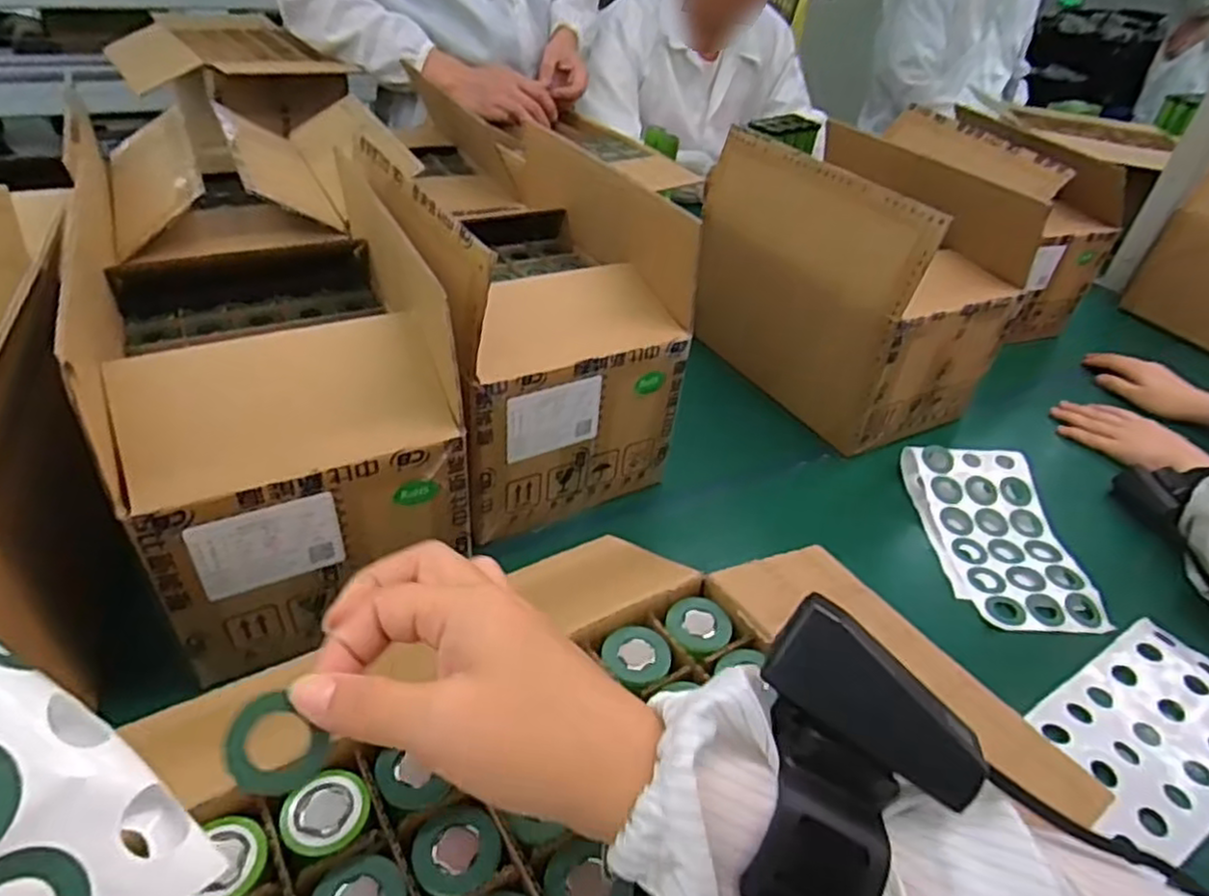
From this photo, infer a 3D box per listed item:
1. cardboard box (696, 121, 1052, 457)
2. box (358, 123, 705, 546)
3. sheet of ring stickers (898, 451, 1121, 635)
[{"bbox_3d":[0.247,-0.179,0.760,0.170,0.225,0.299,-21,45,-30],"label":"cardboard box"},{"bbox_3d":[-0.092,-0.138,0.666,0.196,0.231,0.350,-14,42,-23],"label":"box"},{"bbox_3d":[0.354,0.073,0.646,0.112,0.037,0.198,3,38,-3],"label":"sheet of ring stickers"}]

